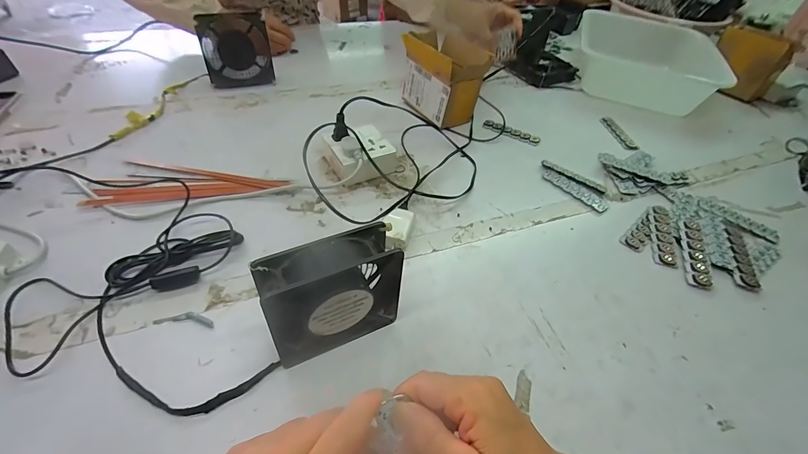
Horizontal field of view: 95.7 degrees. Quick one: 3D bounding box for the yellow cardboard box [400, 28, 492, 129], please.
[{"bbox_3d":[0.072,-0.276,0.680,0.101,0.121,0.155,-25,53,-26],"label":"yellow cardboard box"}]

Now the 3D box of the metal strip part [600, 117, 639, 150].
[{"bbox_3d":[0.417,-0.183,0.711,0.034,0.004,0.117,0,46,-5],"label":"metal strip part"}]

